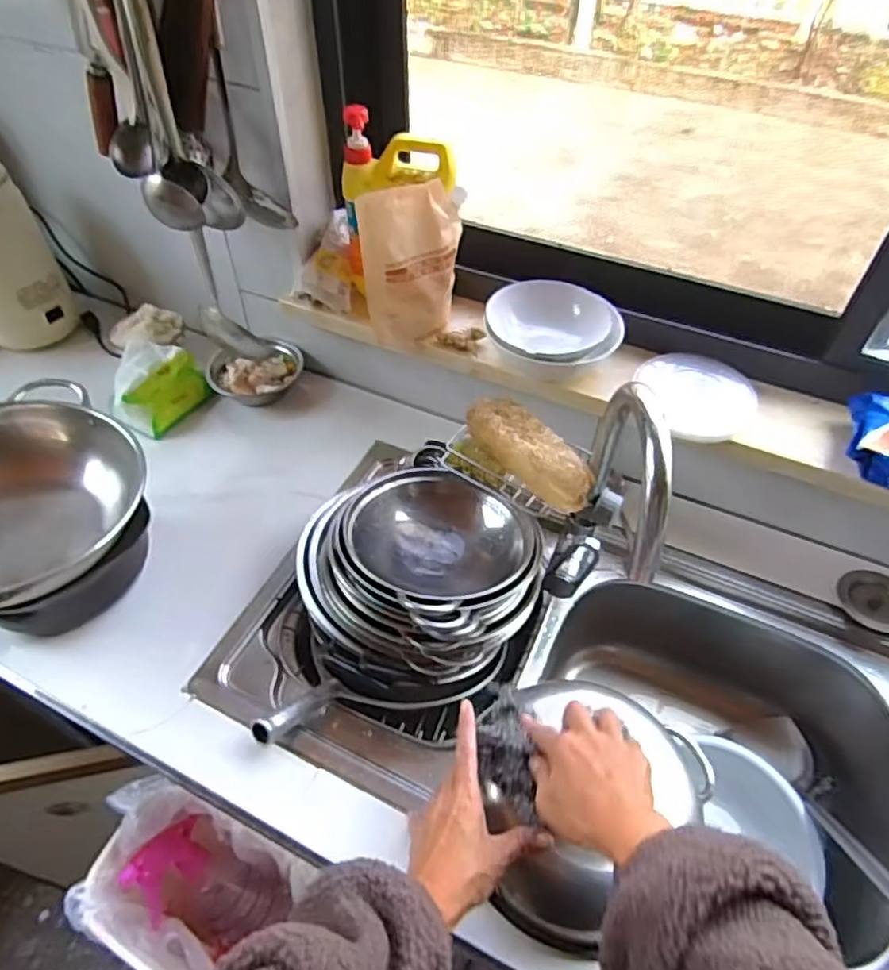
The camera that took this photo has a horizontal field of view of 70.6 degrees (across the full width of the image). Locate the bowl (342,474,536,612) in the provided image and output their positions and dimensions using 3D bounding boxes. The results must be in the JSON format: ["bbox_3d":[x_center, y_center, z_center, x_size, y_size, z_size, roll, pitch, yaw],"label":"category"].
[{"bbox_3d":[-0.008,0.059,0.719,0.190,0.064,0.200,1,49,-1],"label":"bowl"}]

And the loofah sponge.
[{"bbox_3d":[0.098,-0.044,0.716,0.070,0.047,0.182,-27,55,-22],"label":"loofah sponge"}]

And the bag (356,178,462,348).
[{"bbox_3d":[-0.036,-0.271,0.796,0.137,0.199,0.041,-24,54,-21],"label":"bag"}]

